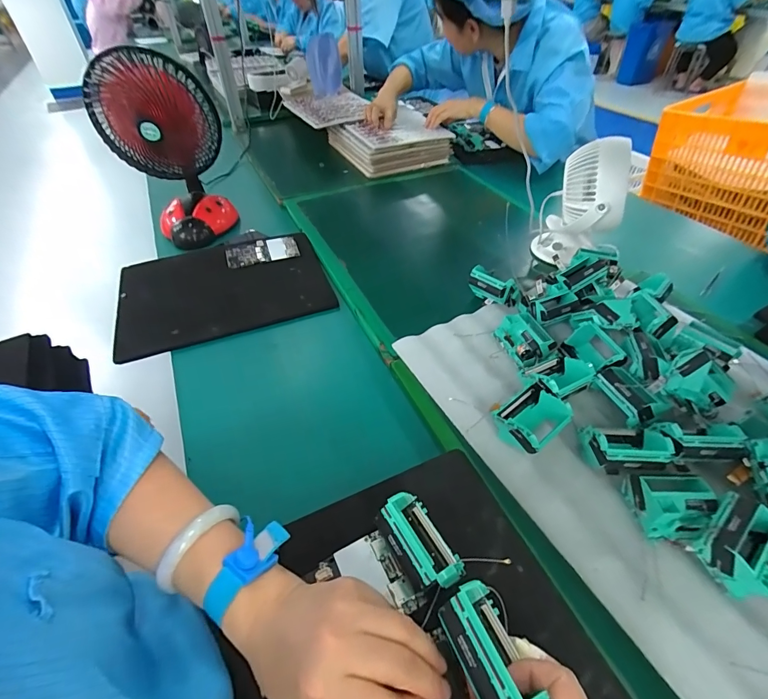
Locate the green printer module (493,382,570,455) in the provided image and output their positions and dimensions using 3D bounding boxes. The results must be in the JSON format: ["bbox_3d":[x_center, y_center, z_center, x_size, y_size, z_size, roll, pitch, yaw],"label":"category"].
[{"bbox_3d":[0.167,0.080,0.444,0.073,0.038,0.062,-29,52,-24],"label":"green printer module"}]

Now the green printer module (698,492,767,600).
[{"bbox_3d":[0.311,0.171,0.339,0.066,0.048,0.057,-31,53,-26],"label":"green printer module"}]

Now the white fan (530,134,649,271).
[{"bbox_3d":[0.326,-0.238,0.650,0.120,0.199,0.111,14,48,15],"label":"white fan"}]

